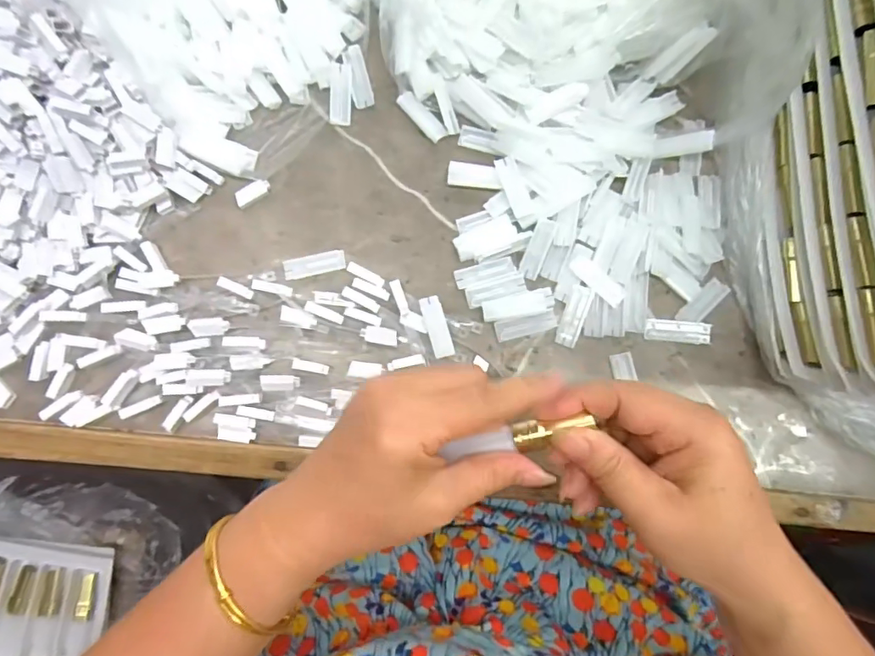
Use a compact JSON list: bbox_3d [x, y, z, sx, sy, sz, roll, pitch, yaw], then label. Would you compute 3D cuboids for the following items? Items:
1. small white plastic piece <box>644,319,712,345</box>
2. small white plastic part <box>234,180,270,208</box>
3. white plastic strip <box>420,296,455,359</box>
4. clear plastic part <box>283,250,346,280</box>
[{"bbox_3d":[0.162,0.002,0.352,0.041,0.008,0.014,7,83,0],"label":"small white plastic piece"},{"bbox_3d":[-0.127,-0.093,0.358,0.025,0.005,0.010,-35,85,-5],"label":"small white plastic part"},{"bbox_3d":[0.000,-0.001,0.347,0.014,0.011,0.041,-15,84,-3],"label":"white plastic strip"},{"bbox_3d":[-0.083,-0.042,0.355,0.041,0.007,0.013,-13,84,-3],"label":"clear plastic part"}]

